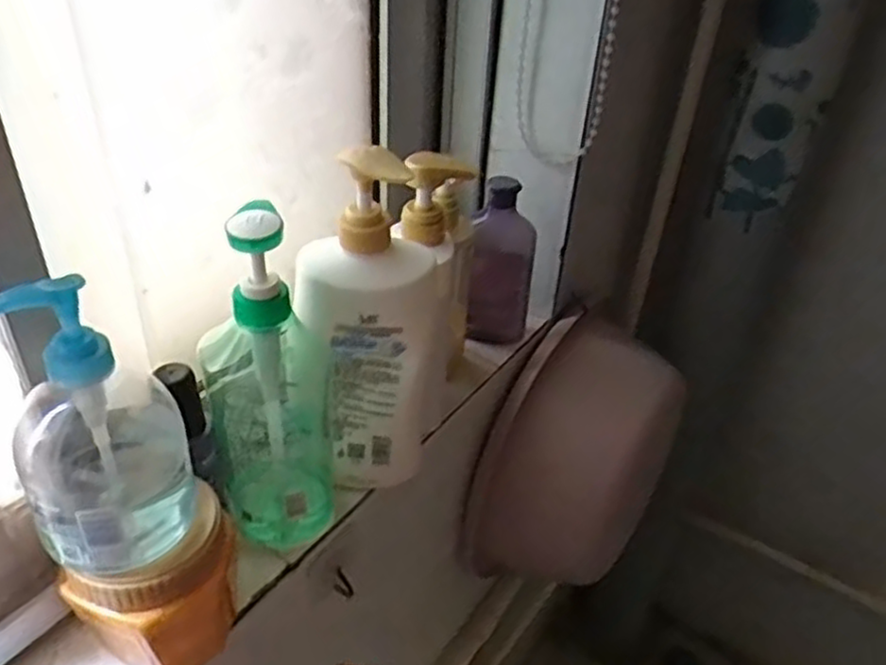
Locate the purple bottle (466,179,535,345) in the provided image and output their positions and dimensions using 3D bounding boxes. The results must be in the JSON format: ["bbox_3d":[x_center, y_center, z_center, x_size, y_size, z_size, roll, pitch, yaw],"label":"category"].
[{"bbox_3d":[0.058,-0.068,0.756,0.067,0.167,0.035,6,35,3],"label":"purple bottle"}]

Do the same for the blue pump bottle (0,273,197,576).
[{"bbox_3d":[-0.183,0.047,0.401,0.081,0.174,0.084,-12,38,-21],"label":"blue pump bottle"}]

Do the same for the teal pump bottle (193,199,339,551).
[{"bbox_3d":[-0.120,0.039,0.515,0.083,0.261,0.075,-5,36,-13],"label":"teal pump bottle"}]

